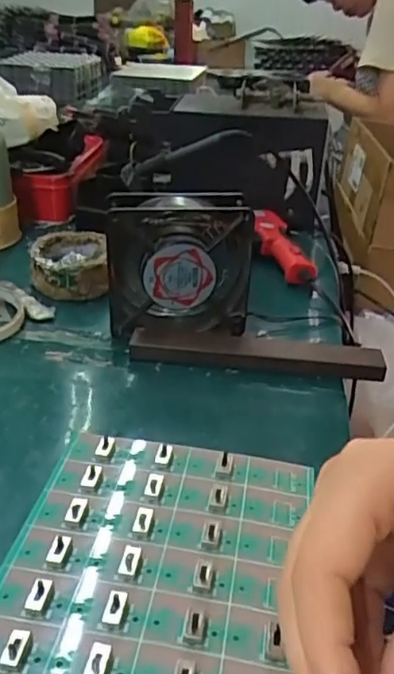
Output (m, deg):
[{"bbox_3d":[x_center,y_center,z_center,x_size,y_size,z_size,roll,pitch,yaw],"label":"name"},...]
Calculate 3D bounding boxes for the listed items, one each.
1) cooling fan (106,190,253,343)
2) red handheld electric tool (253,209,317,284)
[{"bbox_3d":[-0.016,-0.061,0.507,0.117,0.122,0.048,-2,33,-8],"label":"cooling fan"},{"bbox_3d":[0.094,-0.107,0.658,0.043,0.027,0.139,-3,33,-10],"label":"red handheld electric tool"}]

